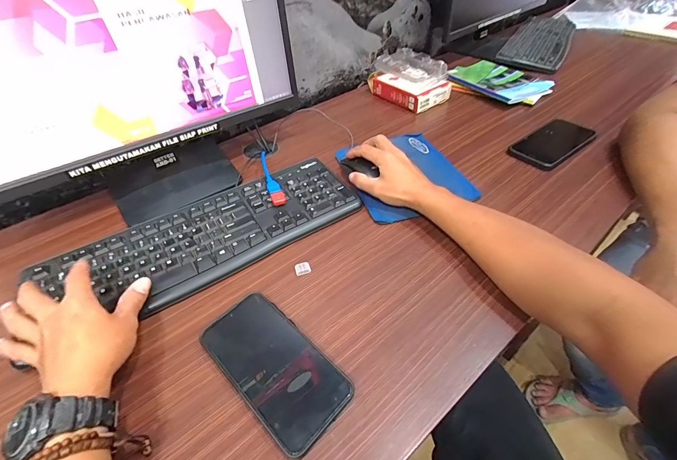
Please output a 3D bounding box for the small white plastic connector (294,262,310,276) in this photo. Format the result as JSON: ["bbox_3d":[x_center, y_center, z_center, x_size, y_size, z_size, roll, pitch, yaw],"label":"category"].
[{"bbox_3d":[-0.045,0.048,0.406,0.019,0.006,0.016,-14,47,-10],"label":"small white plastic connector"}]

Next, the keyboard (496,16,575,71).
[{"bbox_3d":[0.584,-0.553,0.921,0.147,0.034,0.501,23,52,23],"label":"keyboard"}]

